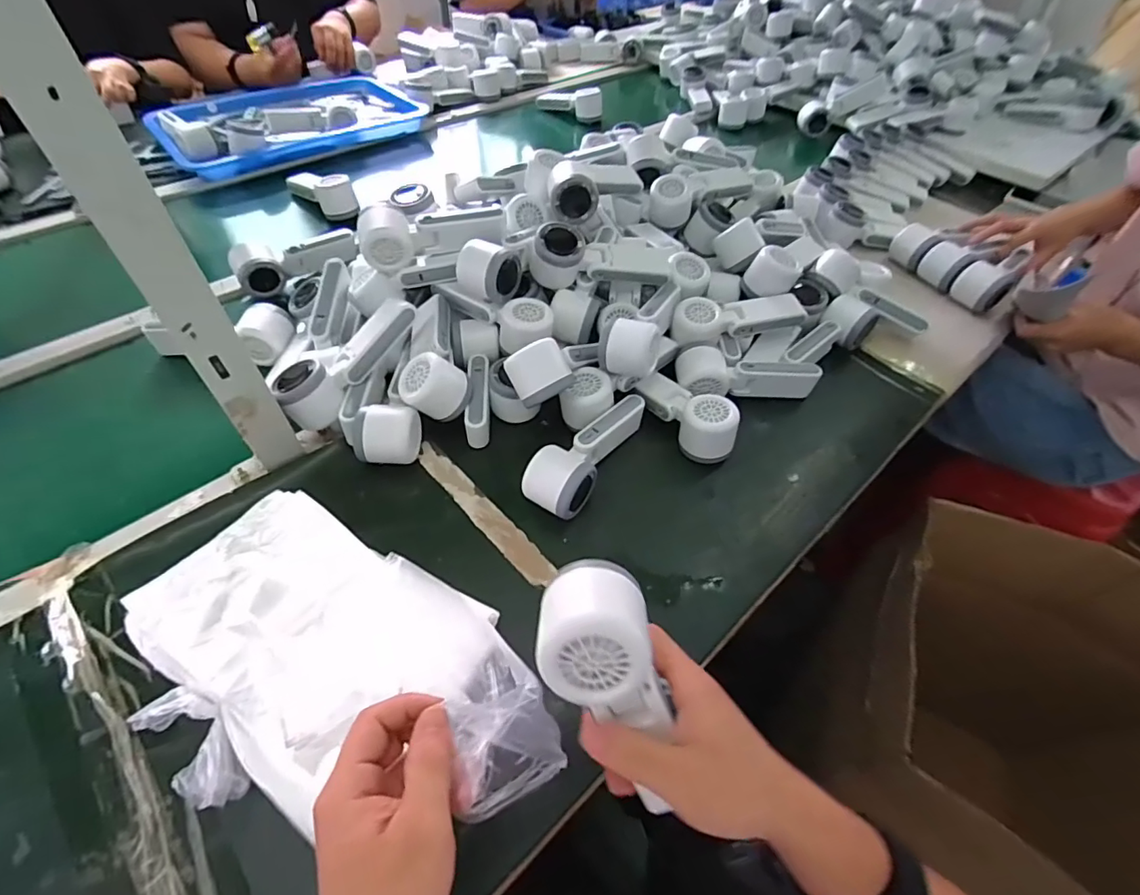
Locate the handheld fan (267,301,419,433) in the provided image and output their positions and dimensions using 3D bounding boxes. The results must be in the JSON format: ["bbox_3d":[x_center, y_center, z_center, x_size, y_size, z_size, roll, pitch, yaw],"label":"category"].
[{"bbox_3d":[-0.229,-0.091,0.552,0.052,0.060,0.164,38,76,22],"label":"handheld fan"}]

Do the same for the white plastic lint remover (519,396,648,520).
[{"bbox_3d":[0.015,0.002,0.543,0.058,0.050,0.163,26,54,17],"label":"white plastic lint remover"}]

